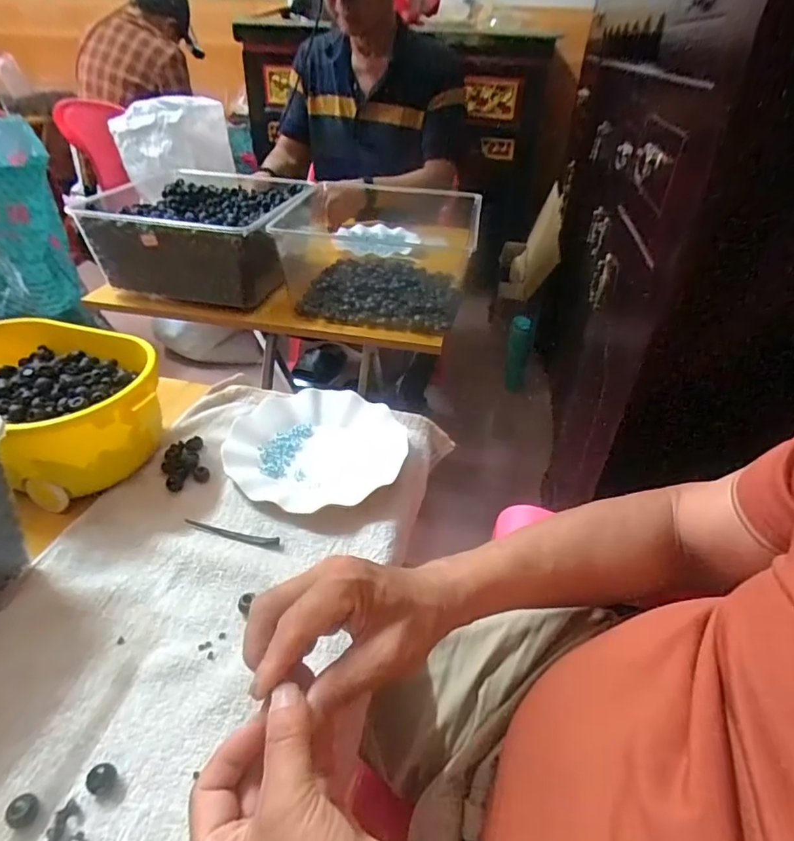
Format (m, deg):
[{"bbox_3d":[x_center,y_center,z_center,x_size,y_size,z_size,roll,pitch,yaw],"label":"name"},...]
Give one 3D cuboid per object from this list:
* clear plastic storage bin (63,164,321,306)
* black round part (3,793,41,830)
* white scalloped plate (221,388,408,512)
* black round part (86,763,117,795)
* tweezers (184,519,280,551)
[{"bbox_3d":[-0.318,-0.321,0.904,0.302,0.133,0.322,5,37,4],"label":"clear plastic storage bin"},{"bbox_3d":[-0.213,0.221,0.297,0.014,0.015,0.012,-27,46,-34],"label":"black round part"},{"bbox_3d":[-0.083,0.022,0.570,0.185,0.022,0.185,2,36,-1],"label":"white scalloped plate"},{"bbox_3d":[-0.176,0.214,0.312,0.013,0.012,0.016,26,42,28],"label":"black round part"},{"bbox_3d":[-0.147,0.101,0.467,0.088,0.007,0.011,10,37,9],"label":"tweezers"}]

